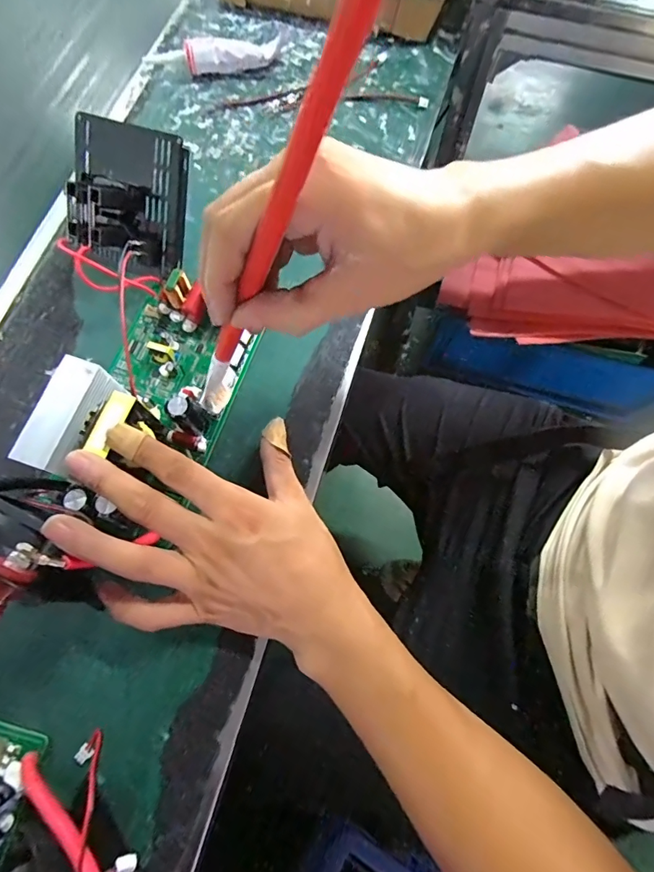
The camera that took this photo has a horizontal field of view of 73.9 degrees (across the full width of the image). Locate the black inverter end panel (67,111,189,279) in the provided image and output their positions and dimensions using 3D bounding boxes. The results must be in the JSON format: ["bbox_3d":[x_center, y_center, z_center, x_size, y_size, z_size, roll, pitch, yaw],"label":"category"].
[{"bbox_3d":[-0.147,-0.172,0.312,0.081,0.032,0.095,14,108,1],"label":"black inverter end panel"}]

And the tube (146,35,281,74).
[{"bbox_3d":[-0.108,-0.356,0.407,0.123,0.029,0.020,0,73,0],"label":"tube"}]

